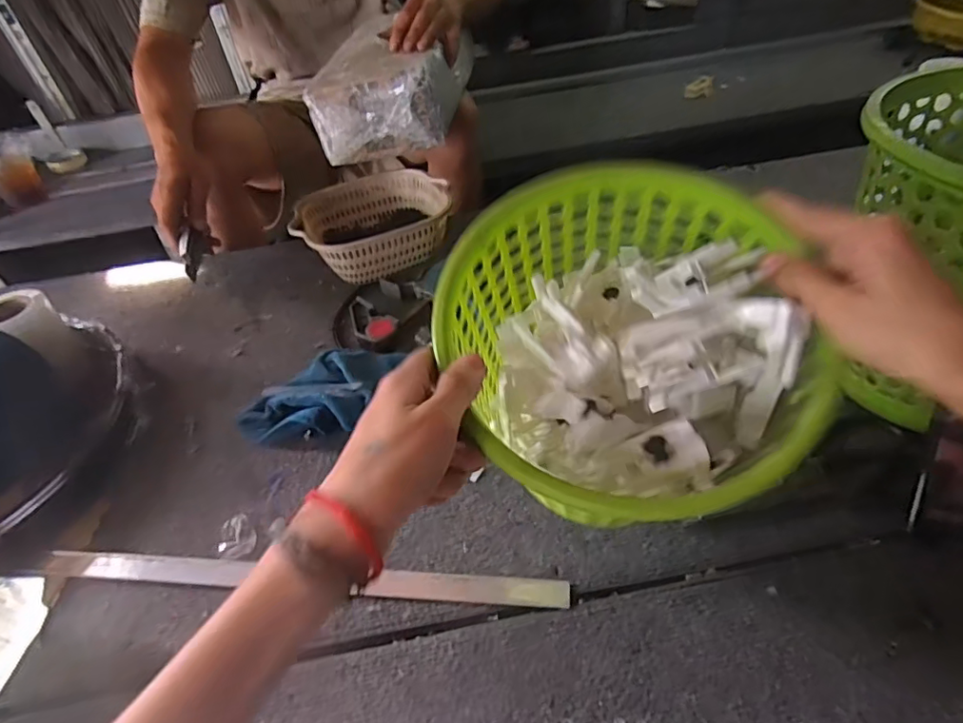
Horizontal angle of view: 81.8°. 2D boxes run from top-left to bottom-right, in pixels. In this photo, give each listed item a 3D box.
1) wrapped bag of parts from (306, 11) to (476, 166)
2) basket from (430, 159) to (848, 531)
[{"bbox_3d":[-0.132,-0.387,0.808,0.189,0.115,0.186,2,44,10],"label":"wrapped bag of parts"},{"bbox_3d":[0.080,-0.007,0.329,0.203,0.110,0.206,-11,64,5],"label":"basket"}]

